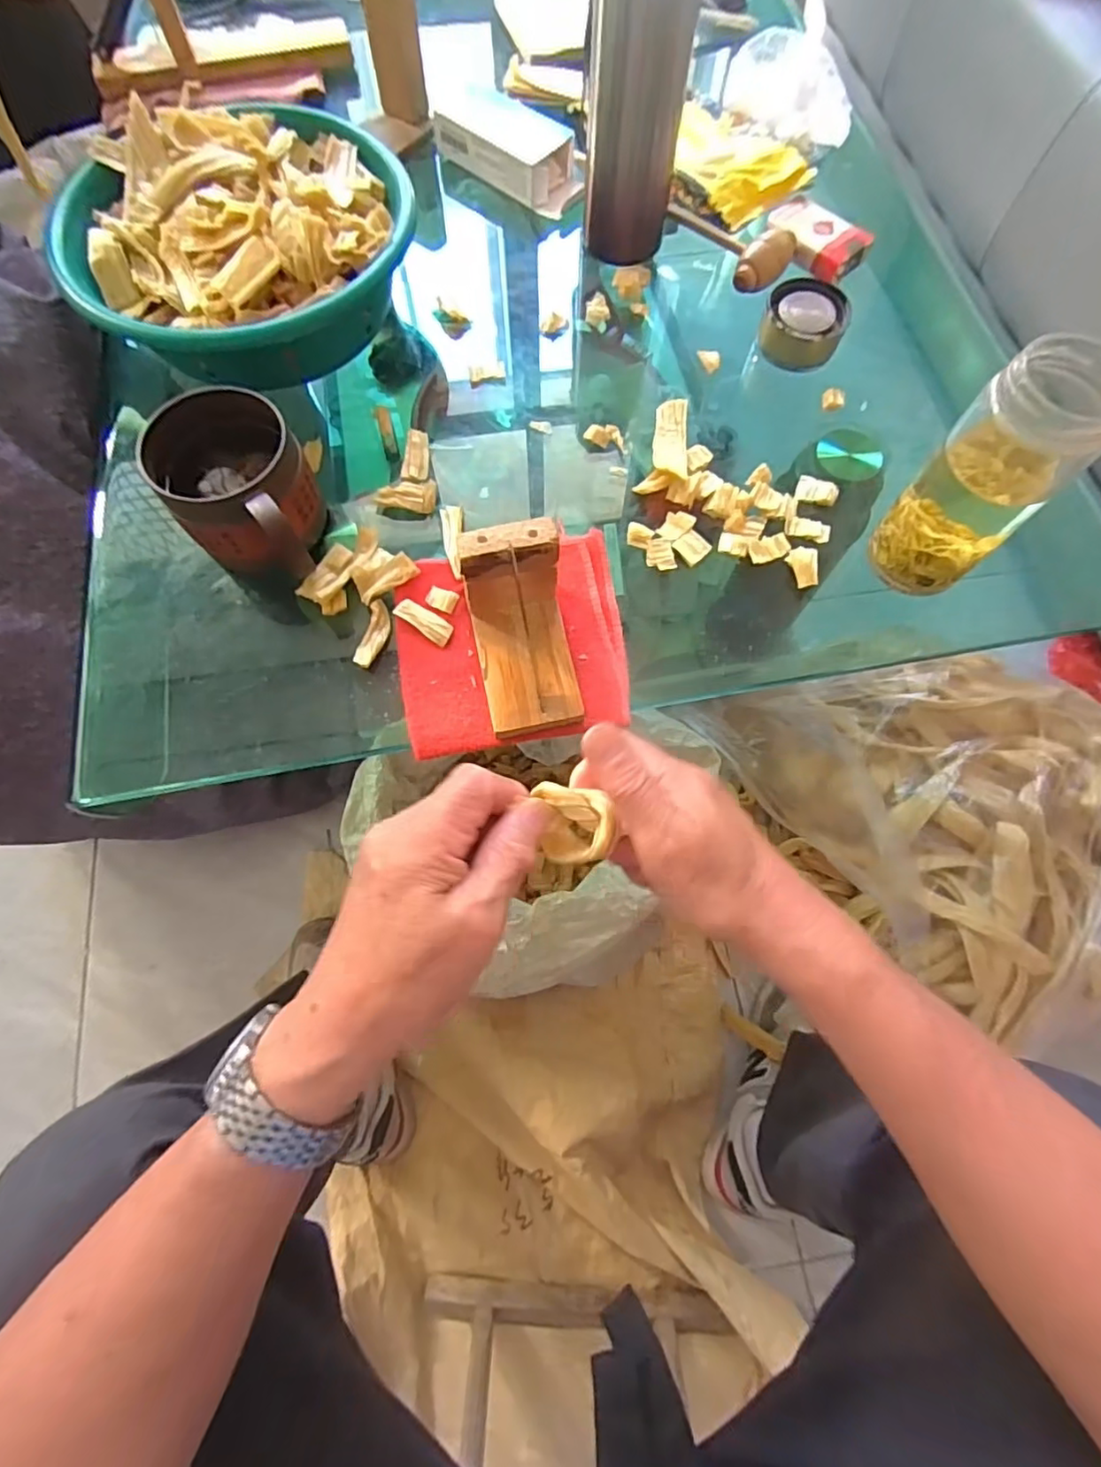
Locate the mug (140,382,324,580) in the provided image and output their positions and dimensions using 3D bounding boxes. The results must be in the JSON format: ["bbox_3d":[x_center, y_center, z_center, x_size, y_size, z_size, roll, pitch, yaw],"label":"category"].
[{"bbox_3d":[-0.209,-0.165,0.410,0.086,0.074,0.120,-40,76,-13],"label":"mug"}]

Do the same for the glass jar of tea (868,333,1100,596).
[{"bbox_3d":[0.271,-0.157,0.368,0.070,0.142,0.063,-42,76,-13],"label":"glass jar of tea"}]

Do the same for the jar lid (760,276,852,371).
[{"bbox_3d":[0.213,-0.344,0.501,0.066,0.037,0.055,22,73,7],"label":"jar lid"}]

